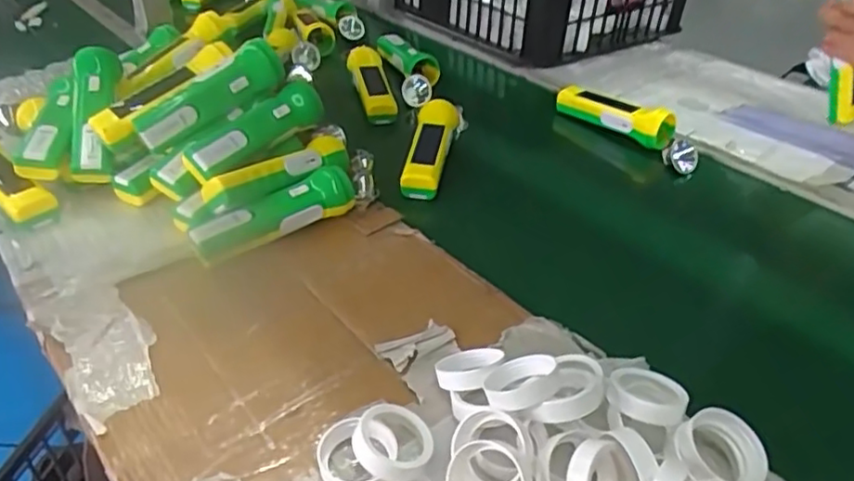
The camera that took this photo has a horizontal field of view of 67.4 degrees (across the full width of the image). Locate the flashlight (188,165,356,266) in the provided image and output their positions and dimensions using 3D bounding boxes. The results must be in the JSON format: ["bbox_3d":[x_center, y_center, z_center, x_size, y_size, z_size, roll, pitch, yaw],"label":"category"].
[{"bbox_3d":[-0.149,-0.025,0.632,0.164,0.044,0.037,-22,43,-29],"label":"flashlight"}]

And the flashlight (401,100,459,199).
[{"bbox_3d":[0.005,-0.117,0.772,0.047,0.043,0.173,6,36,5],"label":"flashlight"}]

